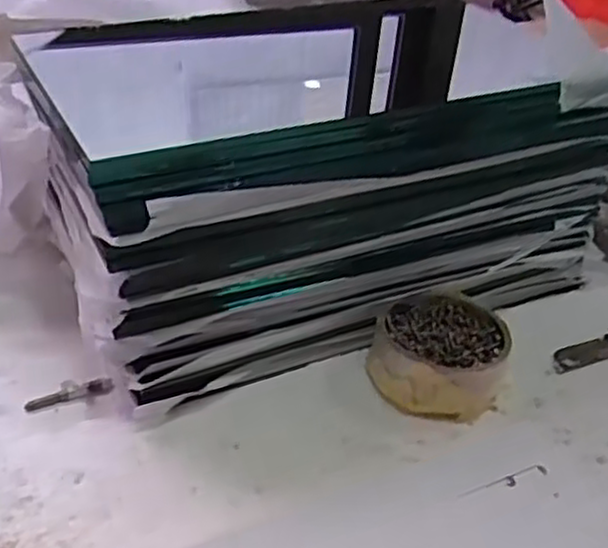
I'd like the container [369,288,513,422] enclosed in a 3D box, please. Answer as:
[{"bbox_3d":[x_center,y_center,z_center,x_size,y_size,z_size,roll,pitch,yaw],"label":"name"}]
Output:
[{"bbox_3d":[0.088,0.052,0.491,0.083,0.041,0.085,3,36,-2],"label":"container"}]

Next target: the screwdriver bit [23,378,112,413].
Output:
[{"bbox_3d":[-0.148,0.076,0.479,0.053,0.009,0.007,-9,38,-18],"label":"screwdriver bit"}]

